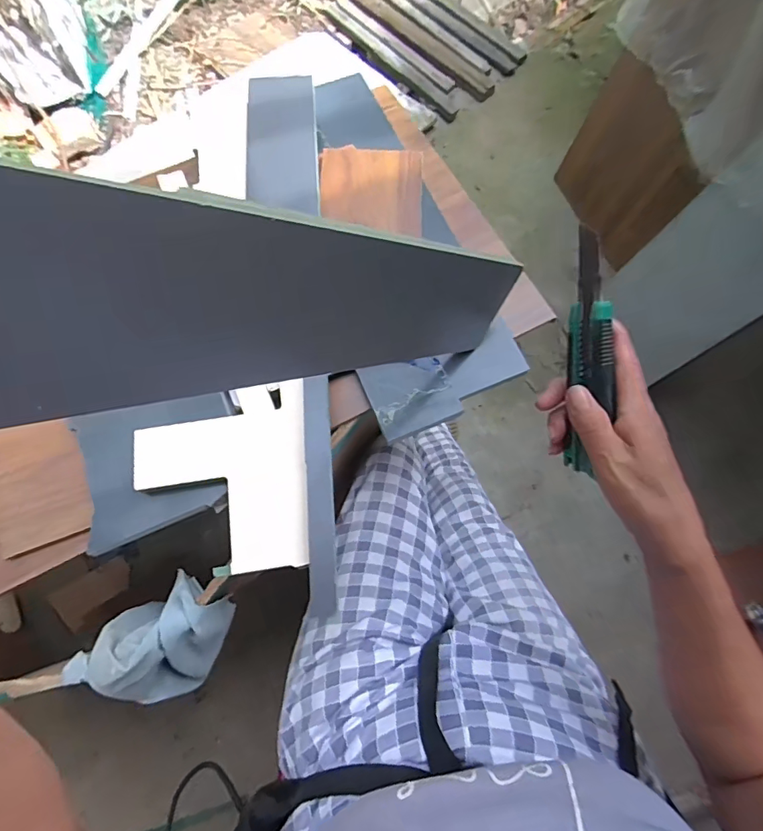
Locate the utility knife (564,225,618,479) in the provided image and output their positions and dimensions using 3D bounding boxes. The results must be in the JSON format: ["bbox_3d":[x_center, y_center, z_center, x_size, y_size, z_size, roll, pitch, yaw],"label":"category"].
[{"bbox_3d":[0.141,-0.038,0.317,0.017,0.031,0.164,-7,107,-5],"label":"utility knife"}]

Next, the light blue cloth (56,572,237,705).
[{"bbox_3d":[-0.249,0.252,0.522,0.105,0.133,0.134,26,71,7],"label":"light blue cloth"}]

